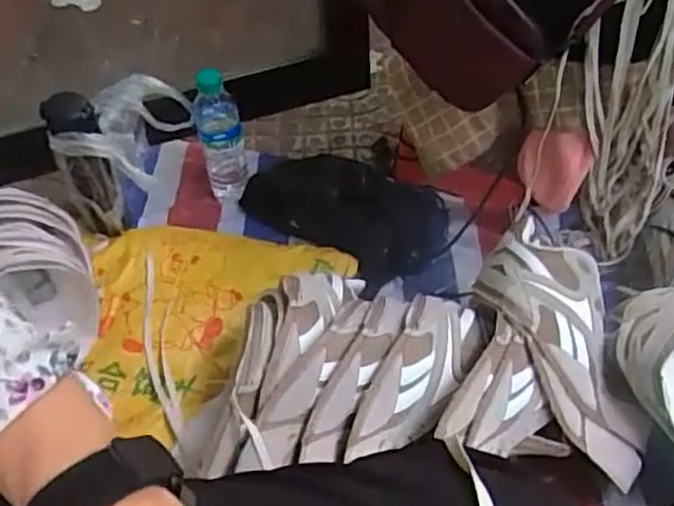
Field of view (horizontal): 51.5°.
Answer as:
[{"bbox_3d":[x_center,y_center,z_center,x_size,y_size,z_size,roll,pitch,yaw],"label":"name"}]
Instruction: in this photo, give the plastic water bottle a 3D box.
[{"bbox_3d":[-0.168,-0.171,1.004,0.065,0.216,0.074,-13,53,-6],"label":"plastic water bottle"}]

